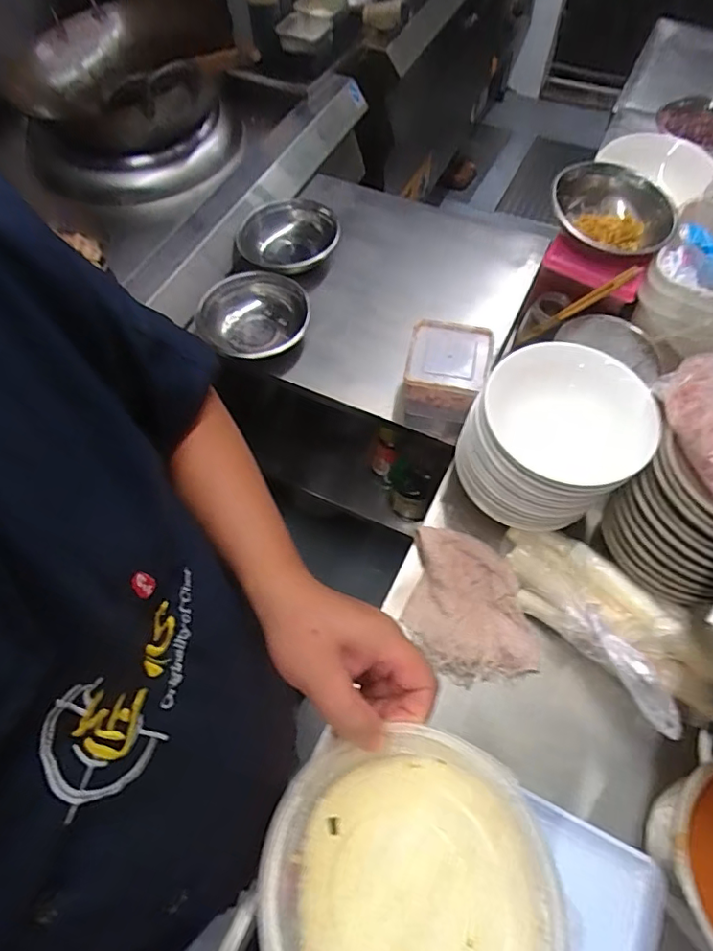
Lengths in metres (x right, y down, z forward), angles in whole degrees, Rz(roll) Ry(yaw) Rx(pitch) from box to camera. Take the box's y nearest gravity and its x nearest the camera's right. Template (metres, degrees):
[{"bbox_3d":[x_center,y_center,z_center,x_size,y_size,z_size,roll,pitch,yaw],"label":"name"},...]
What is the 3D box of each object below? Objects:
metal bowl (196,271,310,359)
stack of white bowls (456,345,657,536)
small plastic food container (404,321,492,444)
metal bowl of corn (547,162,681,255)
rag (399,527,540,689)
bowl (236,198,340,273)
[{"bbox_3d":[-0.159,-0.246,0.872,0.172,0.067,0.161,-1,61,1],"label":"metal bowl"},{"bbox_3d":[0.245,-0.047,0.682,0.192,0.137,0.201,32,67,18],"label":"stack of white bowls"},{"bbox_3d":[0.130,-0.143,0.800,0.116,0.100,0.135,15,63,10],"label":"small plastic food container"},{"bbox_3d":[0.373,-0.385,0.787,0.177,0.052,0.153,22,64,13],"label":"metal bowl of corn"},{"bbox_3d":[0.139,0.165,0.700,0.141,0.035,0.208,-17,62,-8],"label":"rag"},{"bbox_3d":[-0.119,-0.416,0.974,0.177,0.067,0.168,1,61,2],"label":"bowl"}]

